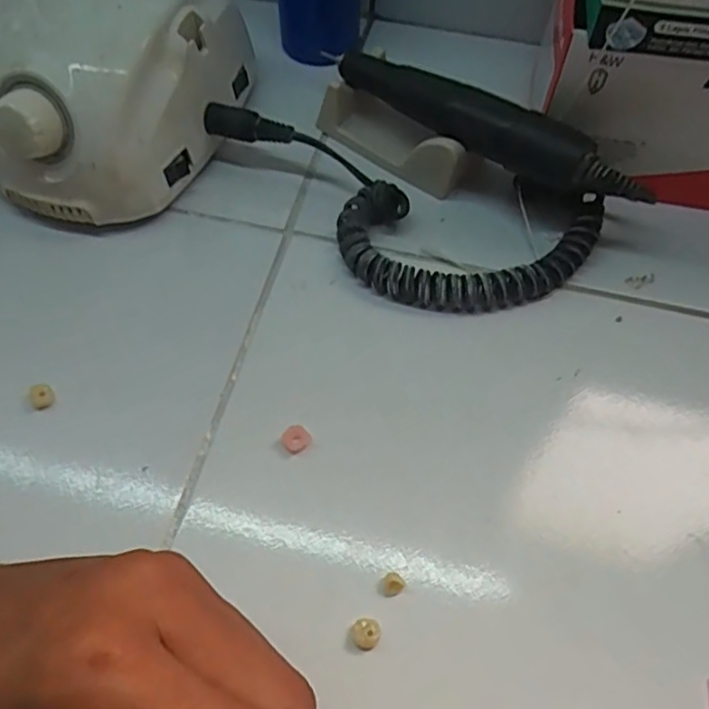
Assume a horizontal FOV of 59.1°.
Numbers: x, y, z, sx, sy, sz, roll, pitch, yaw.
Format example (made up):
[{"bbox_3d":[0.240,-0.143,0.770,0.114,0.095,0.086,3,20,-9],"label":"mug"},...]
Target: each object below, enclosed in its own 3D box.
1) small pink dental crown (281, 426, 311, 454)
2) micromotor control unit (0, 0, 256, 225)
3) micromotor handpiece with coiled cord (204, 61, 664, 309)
[{"bbox_3d":[-0.025,0.036,0.264,0.012,0.007,0.009,-26,64,-14],"label":"small pink dental crown"},{"bbox_3d":[-0.120,-0.137,0.308,0.092,0.074,0.135,19,62,10],"label":"micromotor control unit"},{"bbox_3d":[0.028,-0.099,0.316,0.121,0.051,0.189,-39,68,-20],"label":"micromotor handpiece with coiled cord"}]

